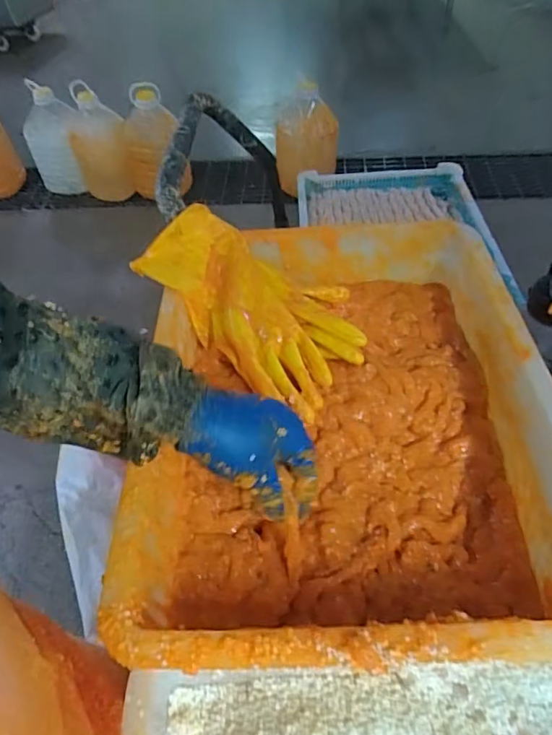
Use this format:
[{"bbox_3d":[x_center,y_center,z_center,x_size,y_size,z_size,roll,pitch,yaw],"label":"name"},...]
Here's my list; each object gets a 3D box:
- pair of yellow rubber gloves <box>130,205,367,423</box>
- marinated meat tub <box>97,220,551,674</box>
[{"bbox_3d":[-0.016,-0.084,0.646,0.195,0.057,0.304,-35,68,-25],"label":"pair of yellow rubber gloves"},{"bbox_3d":[0.074,0.030,0.578,0.392,0.133,0.553,-3,47,2],"label":"marinated meat tub"}]

